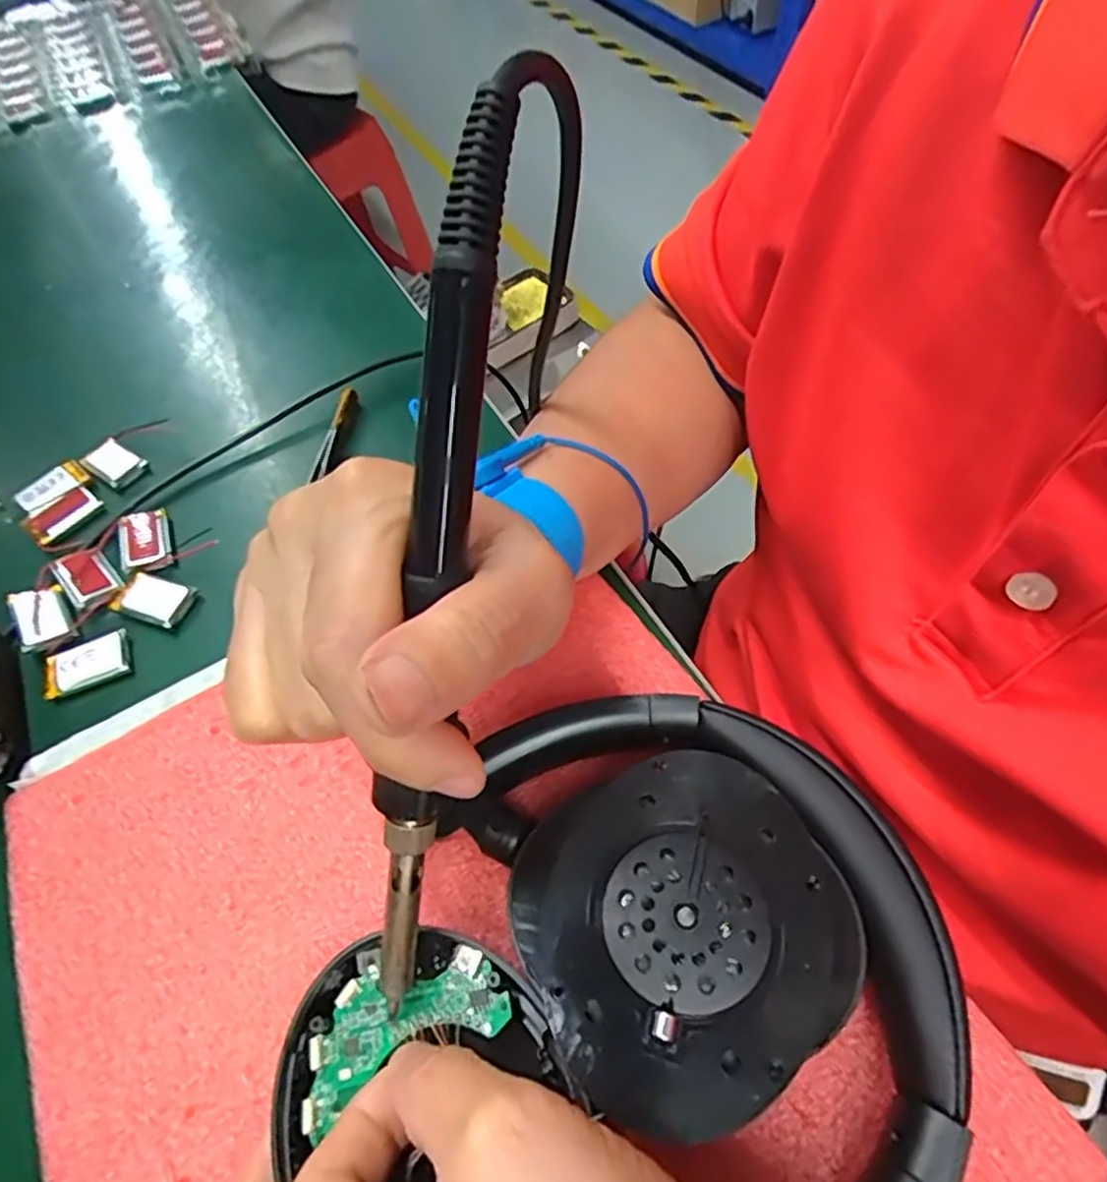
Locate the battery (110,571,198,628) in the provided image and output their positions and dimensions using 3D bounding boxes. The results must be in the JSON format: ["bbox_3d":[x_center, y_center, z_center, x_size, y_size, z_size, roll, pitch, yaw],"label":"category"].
[{"bbox_3d":[-0.168,0.003,0.295,0.030,0.004,0.019,13,60,14],"label":"battery"}]

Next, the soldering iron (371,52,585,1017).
[{"bbox_3d":[-0.022,0.000,0.155,0.022,0.205,0.017,14,14,13],"label":"soldering iron"}]

